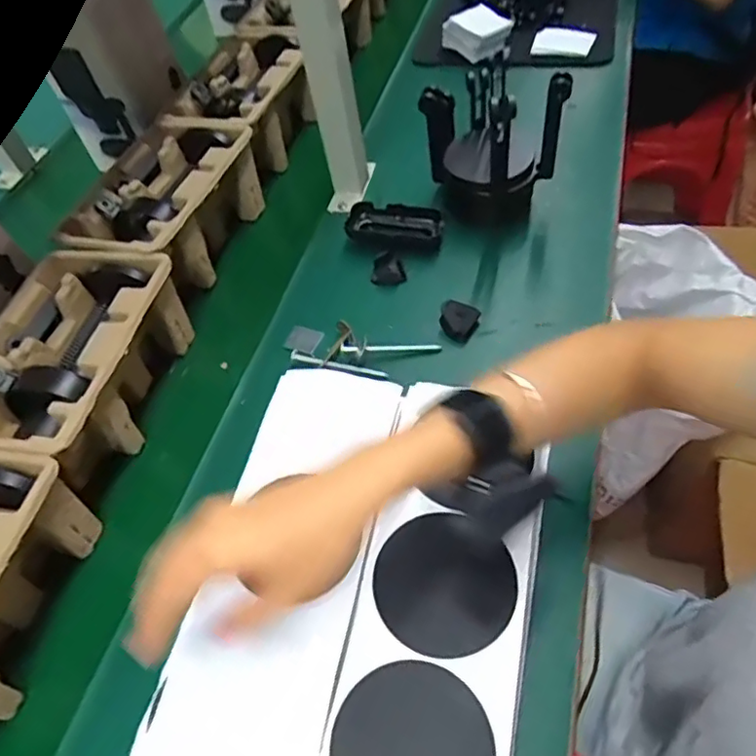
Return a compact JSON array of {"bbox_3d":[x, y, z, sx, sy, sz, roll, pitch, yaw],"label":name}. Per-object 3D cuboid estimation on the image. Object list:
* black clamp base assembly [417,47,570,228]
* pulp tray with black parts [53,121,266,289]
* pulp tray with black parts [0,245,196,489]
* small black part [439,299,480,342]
[{"bbox_3d":[0.115,-0.252,0.643,0.114,0.150,0.134,-31,55,-19],"label":"black clamp base assembly"},{"bbox_3d":[-0.244,-0.192,0.682,0.144,0.098,0.220,11,53,13],"label":"pulp tray with black parts"},{"bbox_3d":[-0.290,-0.011,0.565,0.148,0.103,0.220,8,53,11],"label":"pulp tray with black parts"},{"bbox_3d":[0.081,-0.057,0.592,0.038,0.031,0.031,9,53,11],"label":"small black part"}]

